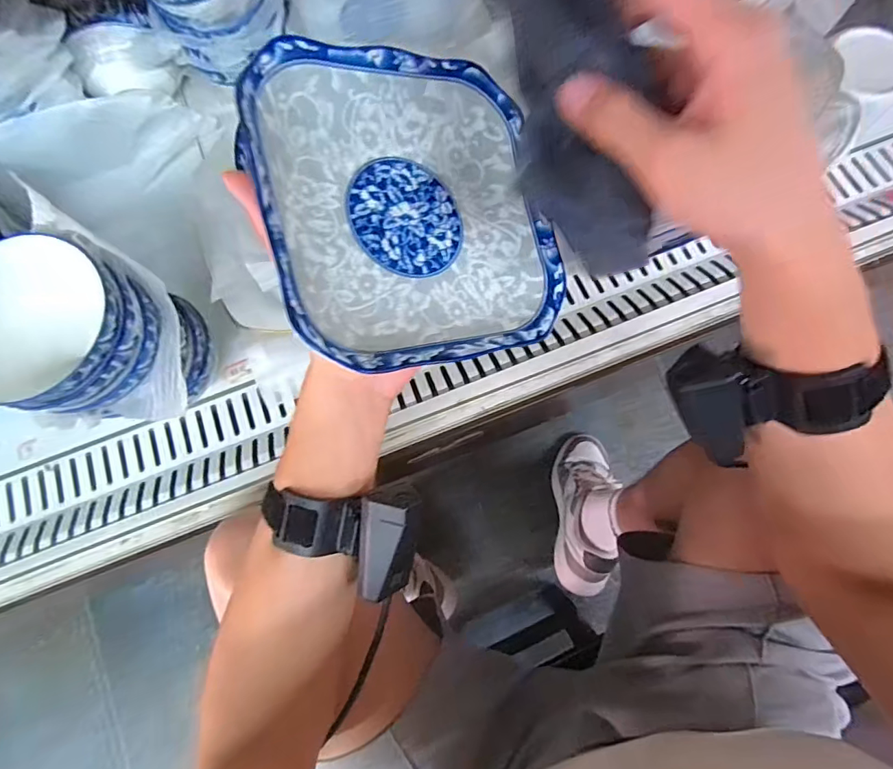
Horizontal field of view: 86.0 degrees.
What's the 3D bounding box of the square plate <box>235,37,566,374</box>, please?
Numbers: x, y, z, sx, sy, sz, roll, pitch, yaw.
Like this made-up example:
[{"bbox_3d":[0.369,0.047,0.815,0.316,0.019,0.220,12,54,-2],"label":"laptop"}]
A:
[{"bbox_3d":[-0.016,-0.099,0.274,0.174,0.025,0.173,-11,86,-31],"label":"square plate"}]

